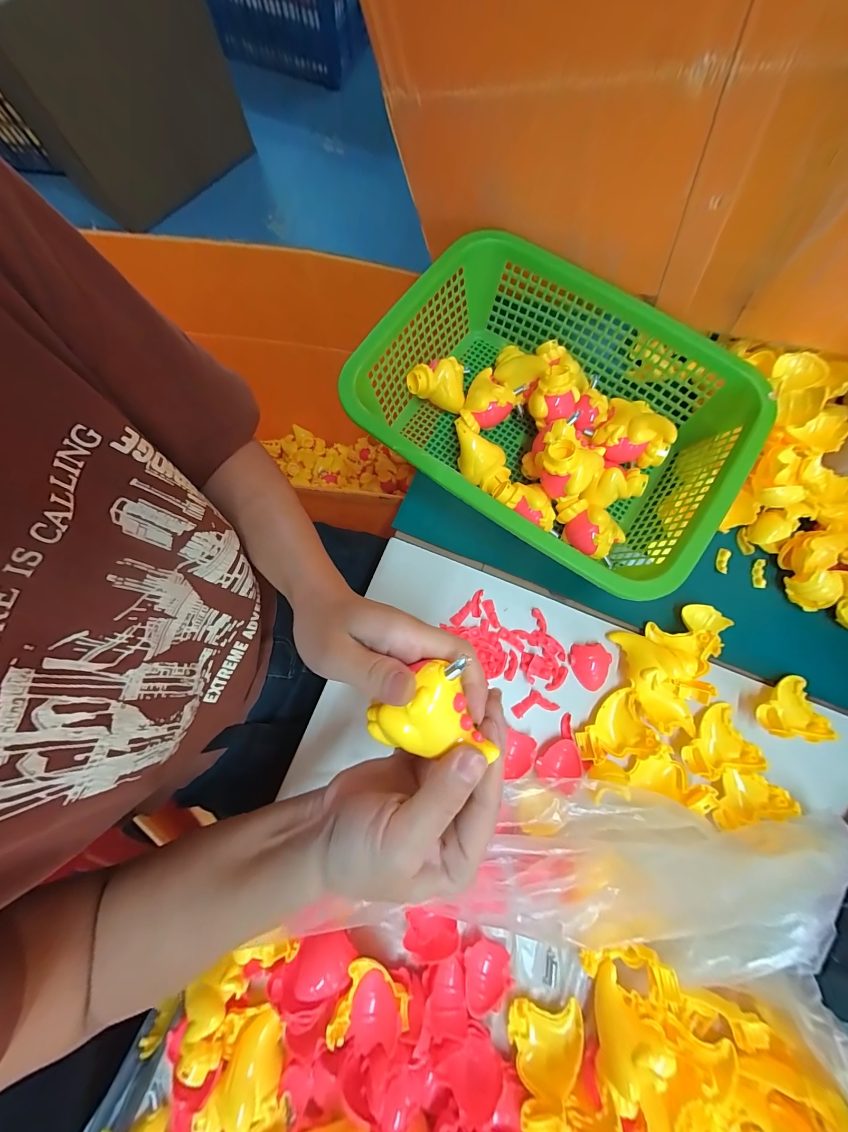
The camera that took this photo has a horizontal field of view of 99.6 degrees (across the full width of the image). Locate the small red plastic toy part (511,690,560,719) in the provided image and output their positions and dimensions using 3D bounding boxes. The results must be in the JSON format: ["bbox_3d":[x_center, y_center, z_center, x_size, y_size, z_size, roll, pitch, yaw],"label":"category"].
[{"bbox_3d":[0.107,0.134,0.349,0.044,0.004,0.021,-12,78,-3],"label":"small red plastic toy part"}]

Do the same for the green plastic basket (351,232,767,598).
[{"bbox_3d":[0.122,-0.150,0.372,0.344,0.094,0.265,35,80,7],"label":"green plastic basket"}]

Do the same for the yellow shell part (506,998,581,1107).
[{"bbox_3d":[0.098,0.380,0.282,0.057,0.027,0.044,5,78,1],"label":"yellow shell part"}]

